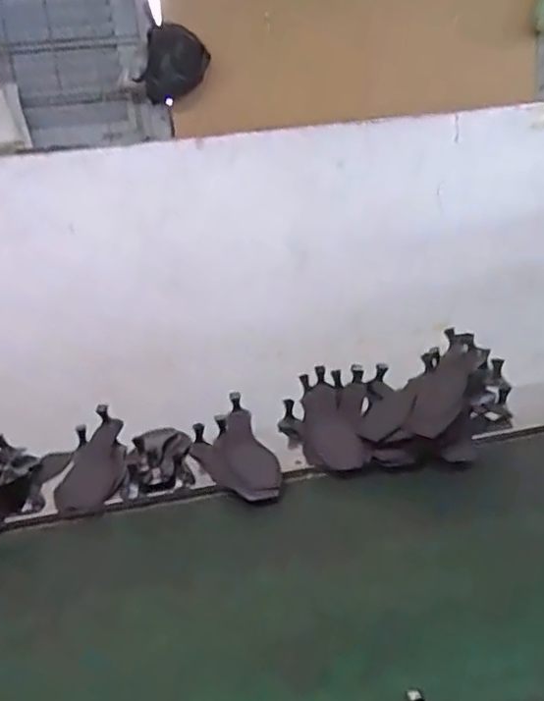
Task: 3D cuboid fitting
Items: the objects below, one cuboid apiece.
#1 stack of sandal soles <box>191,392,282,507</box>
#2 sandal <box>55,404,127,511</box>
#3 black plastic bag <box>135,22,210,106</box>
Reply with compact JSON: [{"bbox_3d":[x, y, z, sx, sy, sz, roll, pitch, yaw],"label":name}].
[{"bbox_3d":[-0.070,0.173,1.105,0.131,0.071,0.245,-12,19,-18],"label":"stack of sandal soles"},{"bbox_3d":[-0.303,0.189,1.130,0.120,0.071,0.225,-5,33,4],"label":"sandal"},{"bbox_3d":[-0.269,-0.781,1.775,0.191,0.174,0.195,-8,18,-3],"label":"black plastic bag"}]

